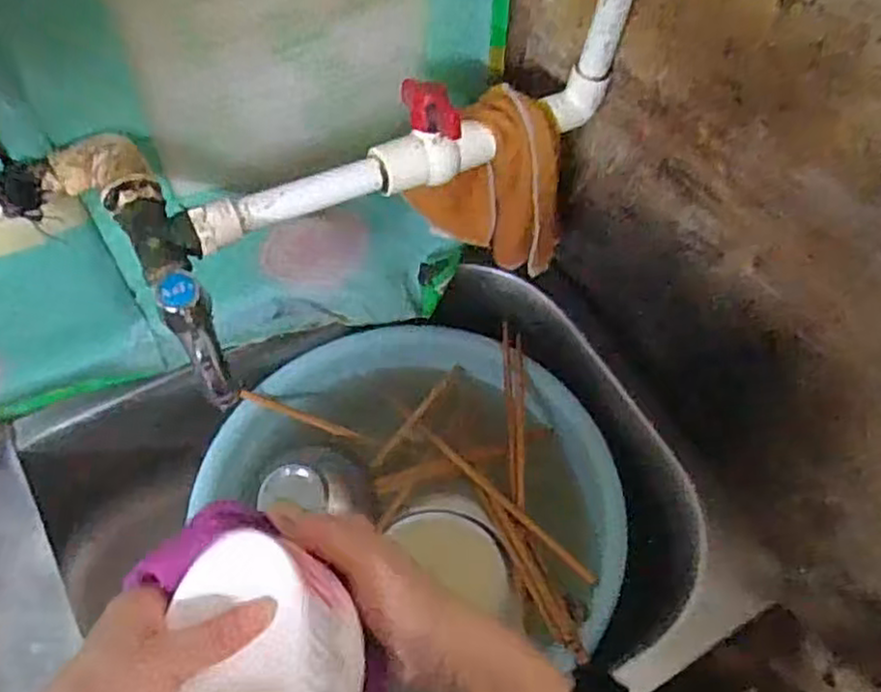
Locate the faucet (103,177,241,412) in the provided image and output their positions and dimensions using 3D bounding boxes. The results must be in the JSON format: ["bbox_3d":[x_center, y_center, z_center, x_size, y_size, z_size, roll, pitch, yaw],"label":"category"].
[{"bbox_3d":[-0.143,-0.038,0.391,0.035,0.076,0.115,-22,63,-16],"label":"faucet"}]

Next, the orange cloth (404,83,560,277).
[{"bbox_3d":[0.041,-0.116,0.517,0.107,0.124,0.053,26,60,12],"label":"orange cloth"}]

